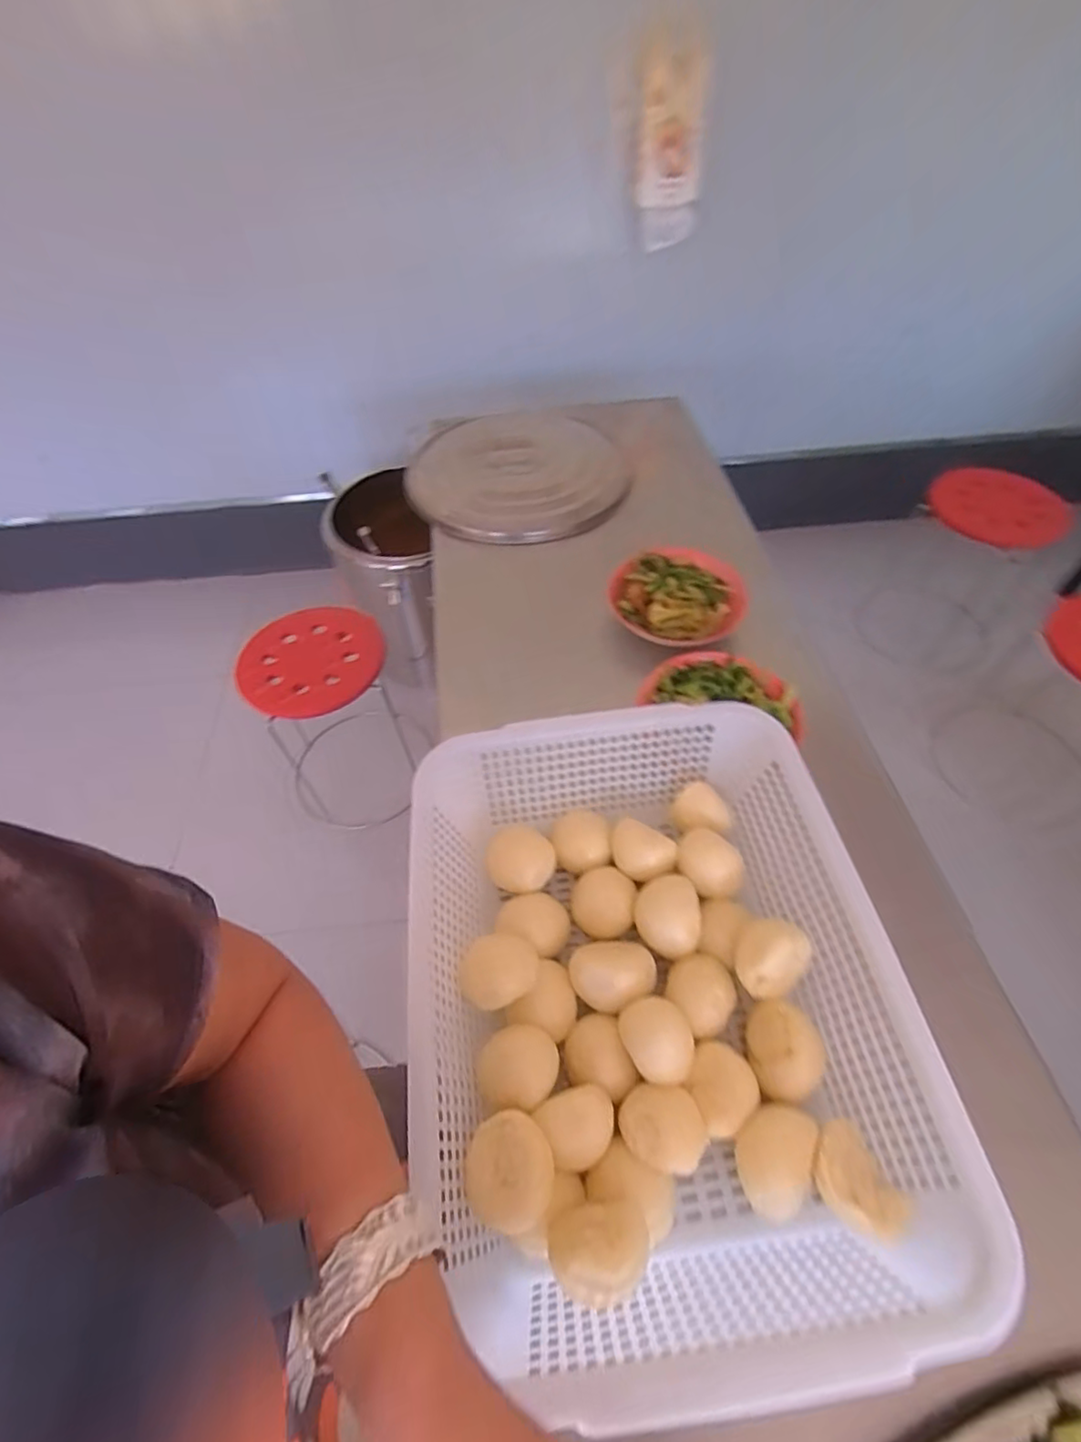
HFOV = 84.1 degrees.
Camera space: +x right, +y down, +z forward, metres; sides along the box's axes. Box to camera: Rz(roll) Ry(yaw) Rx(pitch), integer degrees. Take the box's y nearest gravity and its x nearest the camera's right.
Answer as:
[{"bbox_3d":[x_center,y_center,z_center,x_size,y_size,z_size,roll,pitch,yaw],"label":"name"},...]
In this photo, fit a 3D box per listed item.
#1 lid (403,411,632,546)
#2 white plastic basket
[{"bbox_3d":[-0.048,-0.467,1.110,0.387,0.063,0.406,-1,53,1],"label":"lid"},{"bbox_3d":[0.090,0.224,0.521,0.364,0.135,0.468,-6,53,-2],"label":"white plastic basket"}]

